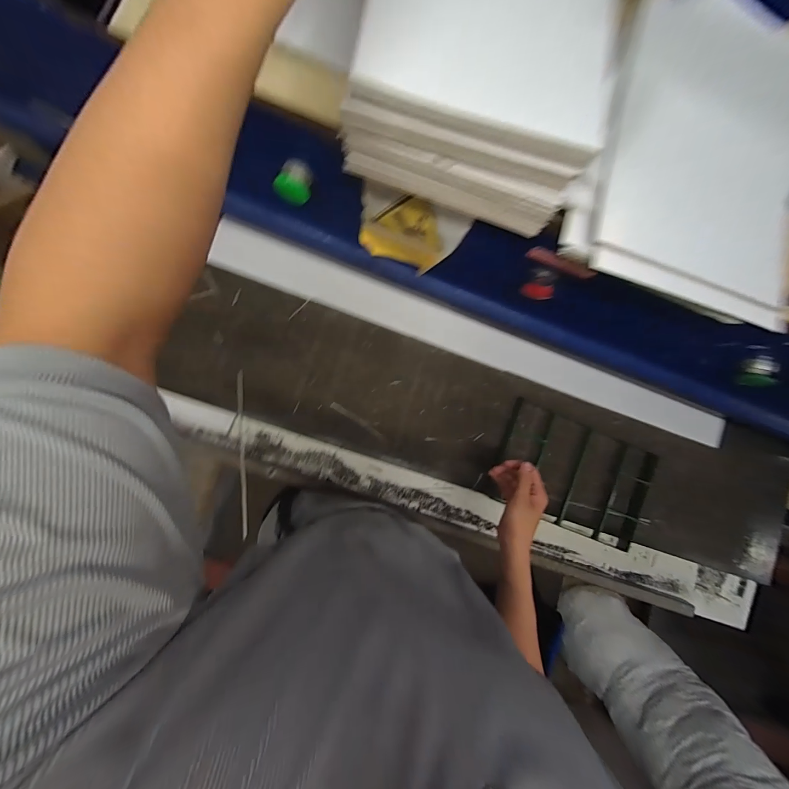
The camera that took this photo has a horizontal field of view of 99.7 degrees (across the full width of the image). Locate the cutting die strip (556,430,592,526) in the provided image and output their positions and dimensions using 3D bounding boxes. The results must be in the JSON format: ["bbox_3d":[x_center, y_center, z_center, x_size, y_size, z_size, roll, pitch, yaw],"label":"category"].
[{"bbox_3d":[0.346,0.160,0.645,0.010,0.021,0.189,17,88,-5],"label":"cutting die strip"}]

